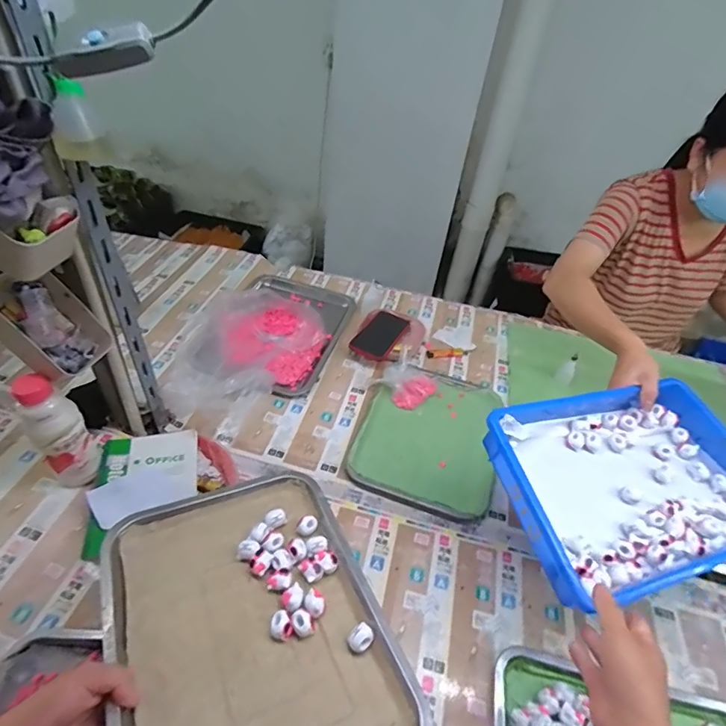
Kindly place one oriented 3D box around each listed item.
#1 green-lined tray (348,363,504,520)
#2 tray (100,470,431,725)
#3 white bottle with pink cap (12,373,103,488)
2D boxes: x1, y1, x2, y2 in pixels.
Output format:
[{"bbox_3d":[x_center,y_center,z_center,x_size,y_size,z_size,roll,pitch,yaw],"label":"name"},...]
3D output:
[{"bbox_3d":[0.121,0.126,0.817,0.235,0.025,0.275,16,46,8],"label":"green-lined tray"},{"bbox_3d":[-0.117,0.266,0.468,0.255,0.026,0.350,-12,41,-23],"label":"tray"},{"bbox_3d":[-0.424,0.106,0.643,0.063,0.217,0.072,-29,56,-30],"label":"white bottle with pink cap"}]

